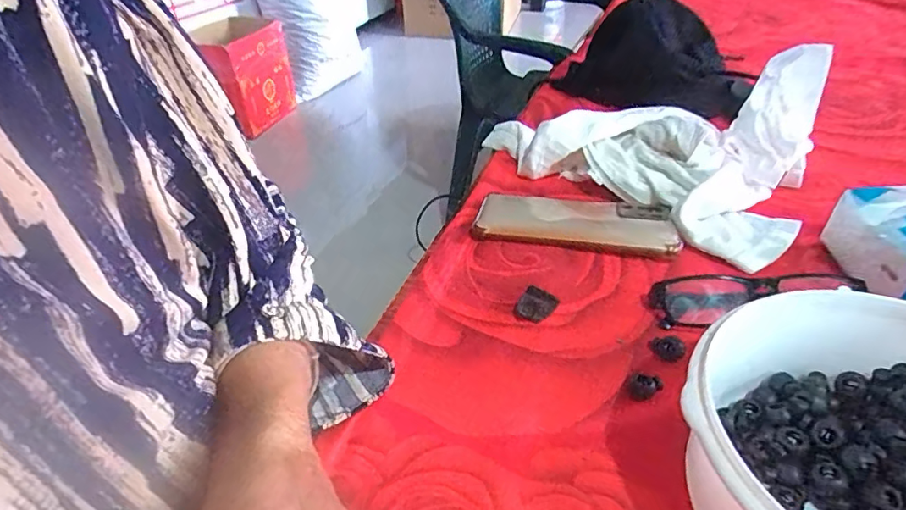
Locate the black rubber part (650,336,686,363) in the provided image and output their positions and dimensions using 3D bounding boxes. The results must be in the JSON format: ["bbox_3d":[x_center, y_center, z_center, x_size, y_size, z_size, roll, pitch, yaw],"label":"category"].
[{"bbox_3d":[0.139,0.059,0.337,0.016,0.005,0.020,-14,38,-15],"label":"black rubber part"}]

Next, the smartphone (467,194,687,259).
[{"bbox_3d":[0.103,-0.031,0.452,0.161,0.015,0.078,6,38,9],"label":"smartphone"}]

